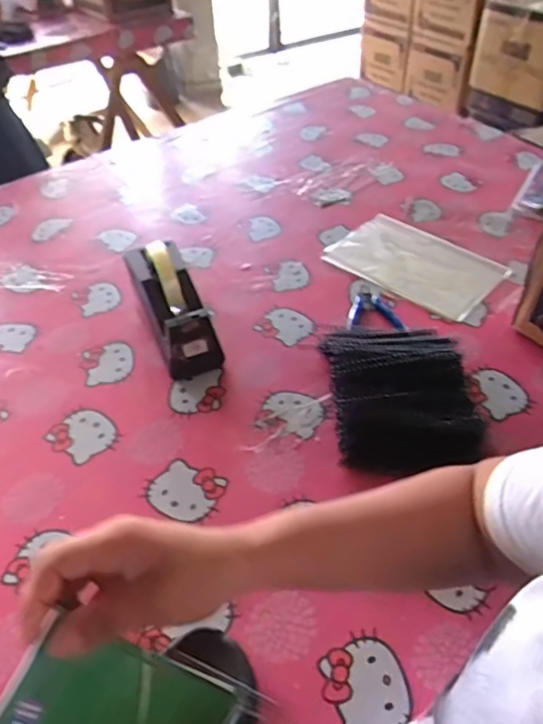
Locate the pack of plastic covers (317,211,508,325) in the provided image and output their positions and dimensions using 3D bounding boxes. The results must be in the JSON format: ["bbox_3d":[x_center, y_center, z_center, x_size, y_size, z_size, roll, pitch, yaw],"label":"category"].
[{"bbox_3d":[0.233,-0.167,0.924,0.259,0.016,0.178,33,54,28],"label":"pack of plastic covers"}]

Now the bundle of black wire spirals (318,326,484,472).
[{"bbox_3d":[0.155,0.033,0.703,0.166,0.070,0.217,-5,46,-4],"label":"bundle of black wire spirals"}]

